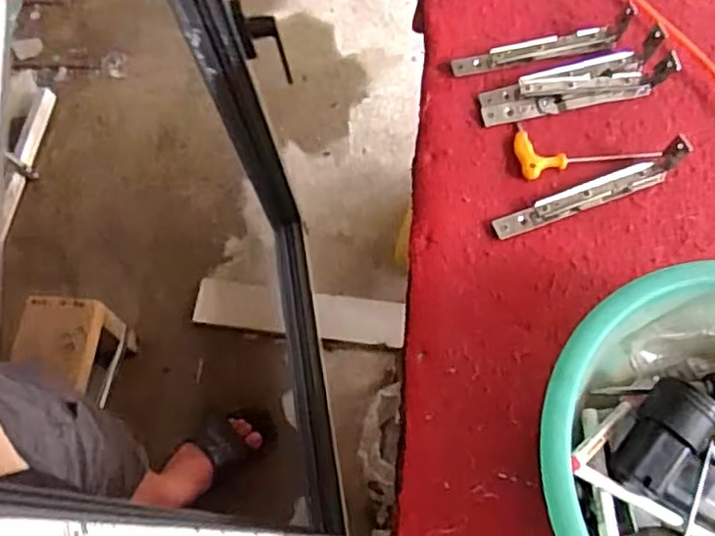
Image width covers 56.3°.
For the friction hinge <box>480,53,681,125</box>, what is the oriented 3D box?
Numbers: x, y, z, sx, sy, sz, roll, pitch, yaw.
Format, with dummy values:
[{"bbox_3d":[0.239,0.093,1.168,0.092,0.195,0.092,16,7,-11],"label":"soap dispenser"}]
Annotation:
[{"bbox_3d":[0.228,-0.188,0.691,0.196,0.042,0.025,-12,68,-8],"label":"friction hinge"}]

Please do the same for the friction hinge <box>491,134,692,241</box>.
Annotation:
[{"bbox_3d":[0.225,-0.078,0.642,0.195,0.048,0.027,-19,69,-10],"label":"friction hinge"}]

